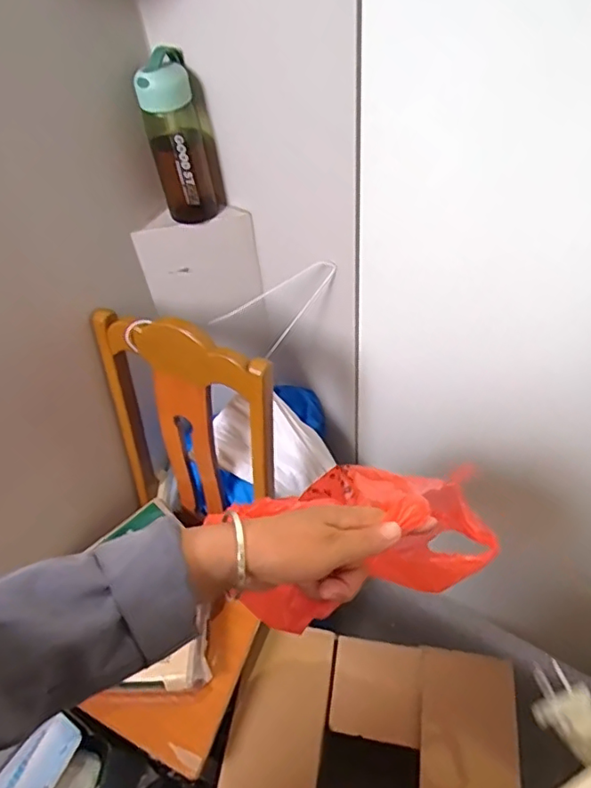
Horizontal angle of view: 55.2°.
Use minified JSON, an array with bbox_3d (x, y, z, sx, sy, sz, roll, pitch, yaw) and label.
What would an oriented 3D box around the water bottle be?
[{"bbox_3d":[-0.151,-0.328,0.746,0.078,0.212,0.060,-15,50,-7],"label":"water bottle"}]

